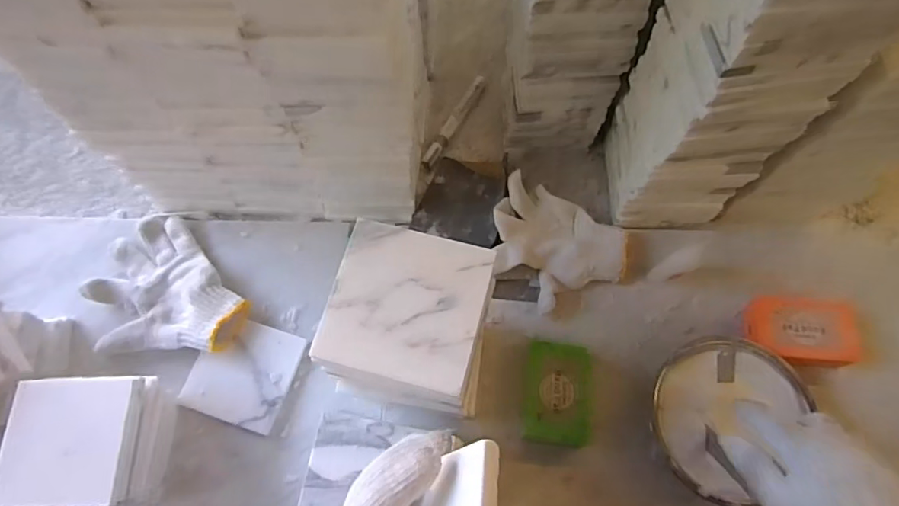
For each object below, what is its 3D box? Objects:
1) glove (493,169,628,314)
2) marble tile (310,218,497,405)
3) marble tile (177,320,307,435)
[{"bbox_3d":[0.108,-0.001,0.595,0.156,0.042,0.123,34,73,11],"label":"glove"},{"bbox_3d":[-0.028,0.034,0.361,0.101,0.007,0.102,15,71,5],"label":"marble tile"},{"bbox_3d":[-0.211,0.121,0.562,0.097,0.011,0.098,17,71,5],"label":"marble tile"}]

